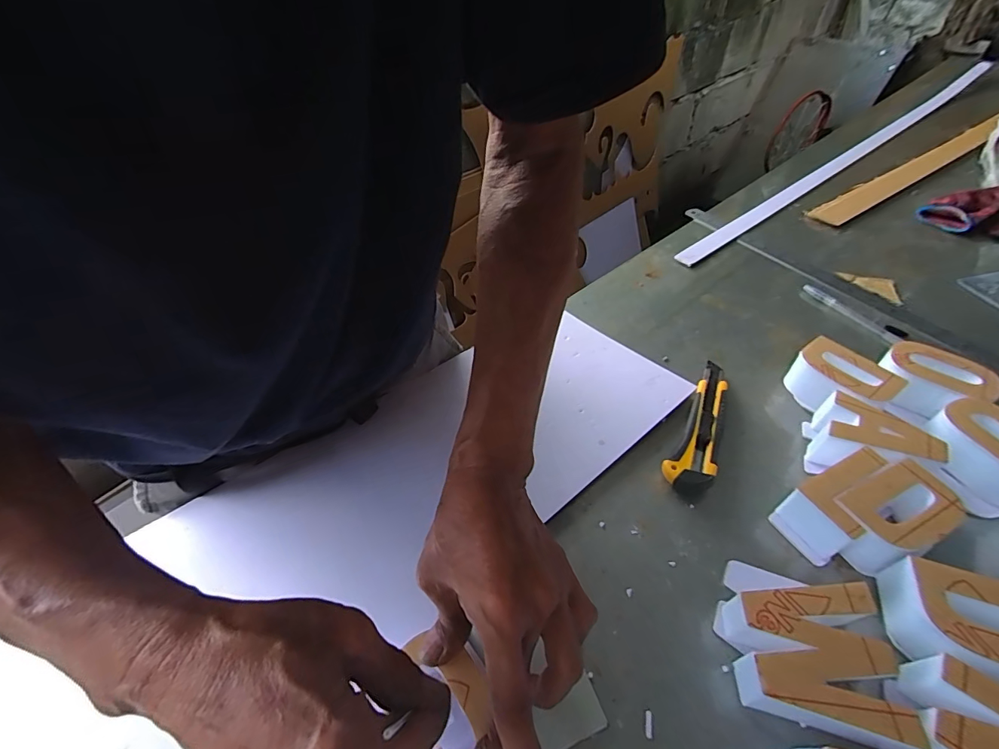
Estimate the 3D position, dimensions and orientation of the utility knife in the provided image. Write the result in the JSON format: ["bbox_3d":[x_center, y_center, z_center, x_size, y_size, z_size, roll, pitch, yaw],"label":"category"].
[{"bbox_3d":[0.201,0.049,0.423,0.039,0.021,0.159,22,53,21],"label":"utility knife"}]

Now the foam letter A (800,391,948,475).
[{"bbox_3d":[0.332,0.063,0.386,0.087,0.052,0.066,22,53,21],"label":"foam letter A"}]

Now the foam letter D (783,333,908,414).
[{"bbox_3d":[0.339,0.010,0.434,0.060,0.048,0.083,-28,52,-21],"label":"foam letter D"}]

